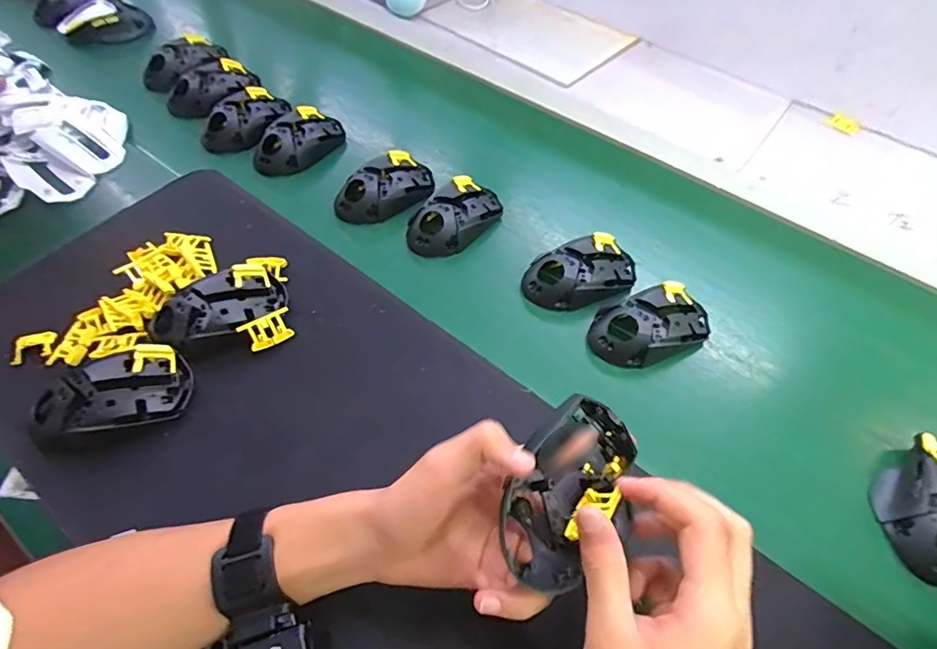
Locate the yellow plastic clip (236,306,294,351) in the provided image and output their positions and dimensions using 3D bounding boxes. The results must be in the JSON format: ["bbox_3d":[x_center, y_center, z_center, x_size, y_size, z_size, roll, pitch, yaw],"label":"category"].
[{"bbox_3d":[-0.172,0.005,0.440,0.042,0.007,0.027,-30,100,-26],"label":"yellow plastic clip"}]

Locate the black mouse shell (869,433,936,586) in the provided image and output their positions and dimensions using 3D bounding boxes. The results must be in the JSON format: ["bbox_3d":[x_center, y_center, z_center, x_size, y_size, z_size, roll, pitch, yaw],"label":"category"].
[{"bbox_3d":[0.351,0.134,0.384,0.062,0.035,0.109,28,58,14],"label":"black mouse shell"}]

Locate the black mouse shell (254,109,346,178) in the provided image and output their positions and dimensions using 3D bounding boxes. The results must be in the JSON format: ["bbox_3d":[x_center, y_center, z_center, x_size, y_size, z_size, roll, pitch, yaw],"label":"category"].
[{"bbox_3d":[-0.198,-0.215,0.601,0.069,0.039,0.114,31,59,16],"label":"black mouse shell"}]

